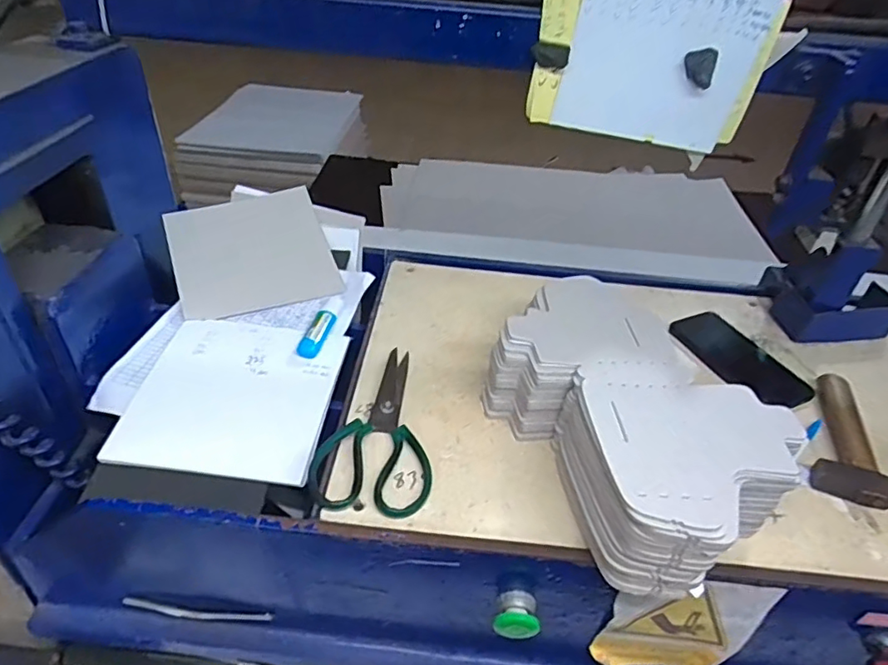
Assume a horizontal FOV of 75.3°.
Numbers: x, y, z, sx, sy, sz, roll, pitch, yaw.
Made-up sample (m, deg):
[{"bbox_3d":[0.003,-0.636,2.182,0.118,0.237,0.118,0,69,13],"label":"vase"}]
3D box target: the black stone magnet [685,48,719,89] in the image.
[{"bbox_3d":[0.263,-0.274,0.594,0.031,0.035,0.008,21,40,19],"label":"black stone magnet"}]

